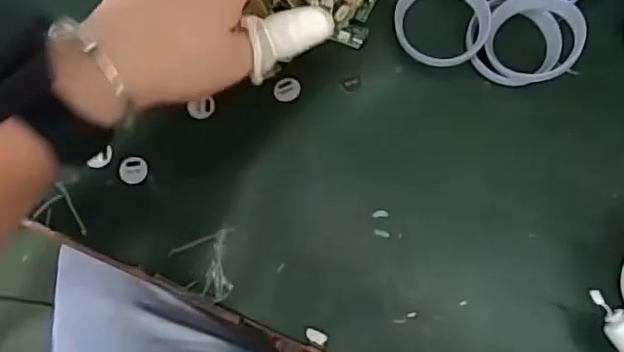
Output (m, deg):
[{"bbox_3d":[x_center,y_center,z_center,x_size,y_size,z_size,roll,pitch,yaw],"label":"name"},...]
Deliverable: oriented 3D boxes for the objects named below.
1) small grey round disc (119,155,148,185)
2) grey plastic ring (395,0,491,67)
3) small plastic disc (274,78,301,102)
[{"bbox_3d":[-0.110,-0.004,0.360,0.017,0.004,0.018,0,77,0],"label":"small grey round disc"},{"bbox_3d":[0.083,-0.099,0.374,0.059,0.013,0.055,0,77,0],"label":"grey plastic ring"},{"bbox_3d":[-0.016,-0.055,0.370,0.016,0.004,0.015,0,77,0],"label":"small plastic disc"}]

